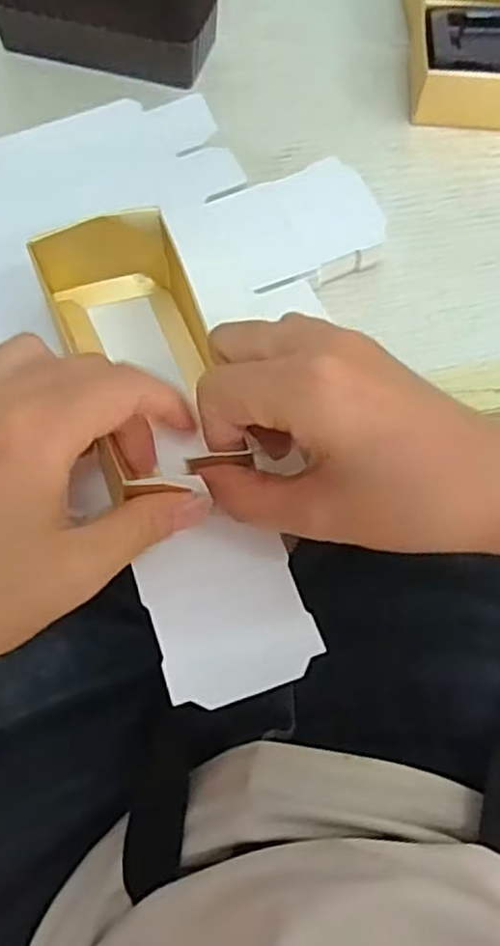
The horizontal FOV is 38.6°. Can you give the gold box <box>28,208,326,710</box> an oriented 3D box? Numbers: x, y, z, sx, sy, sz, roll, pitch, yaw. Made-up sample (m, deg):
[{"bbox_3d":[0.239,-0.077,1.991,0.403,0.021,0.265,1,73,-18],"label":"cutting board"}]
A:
[{"bbox_3d":[-0.029,-0.011,0.260,0.056,0.031,0.182,-15,69,-9],"label":"gold box"}]

